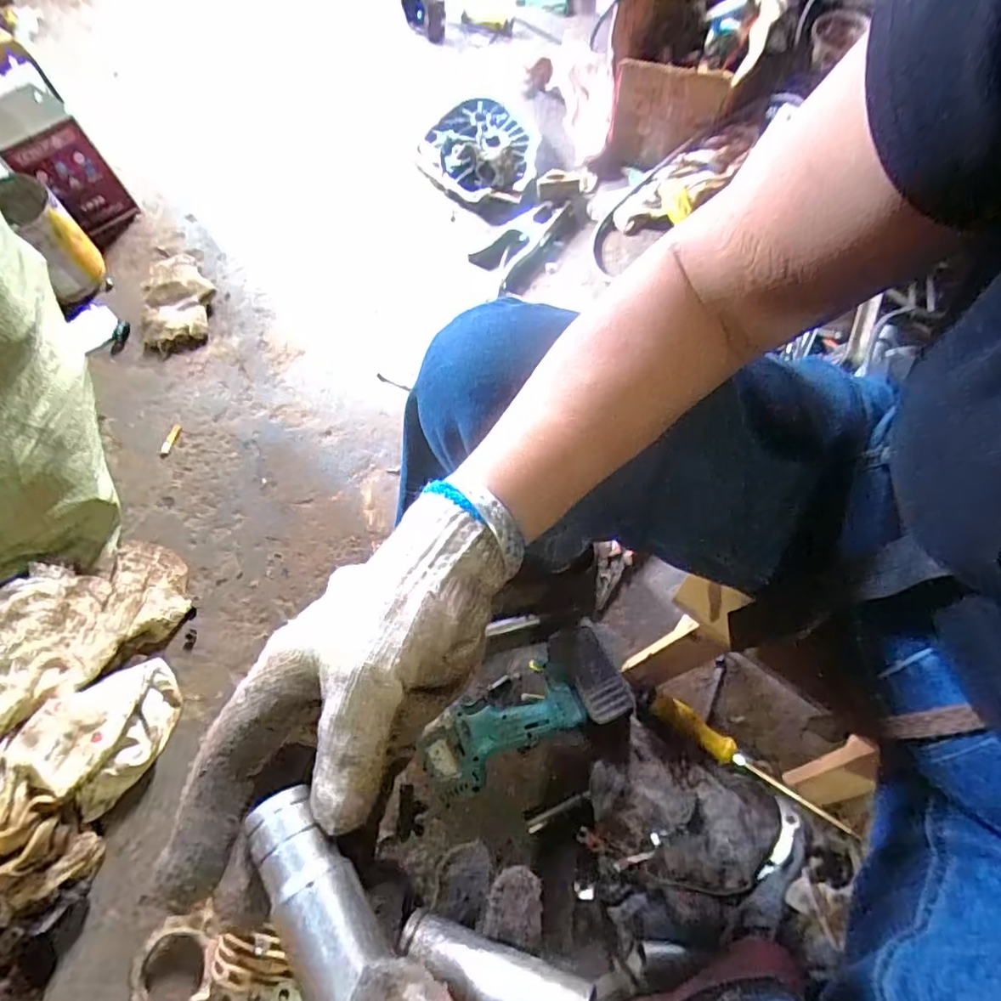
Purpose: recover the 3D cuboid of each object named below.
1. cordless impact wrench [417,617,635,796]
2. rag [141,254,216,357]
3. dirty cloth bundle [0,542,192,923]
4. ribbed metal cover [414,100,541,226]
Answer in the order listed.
[{"bbox_3d":[0.026,0.241,0.658,0.238,0.077,0.105,-31,69,4],"label":"cordless impact wrench"},{"bbox_3d":[-0.503,-0.309,0.891,0.117,0.041,0.182,-12,68,-4],"label":"rag"},{"bbox_3d":[-0.499,0.223,0.633,0.220,0.096,0.384,19,70,6],"label":"dirty cloth bundle"},{"bbox_3d":[-0.032,-0.575,0.944,0.186,0.096,0.179,20,69,9],"label":"ribbed metal cover"}]

